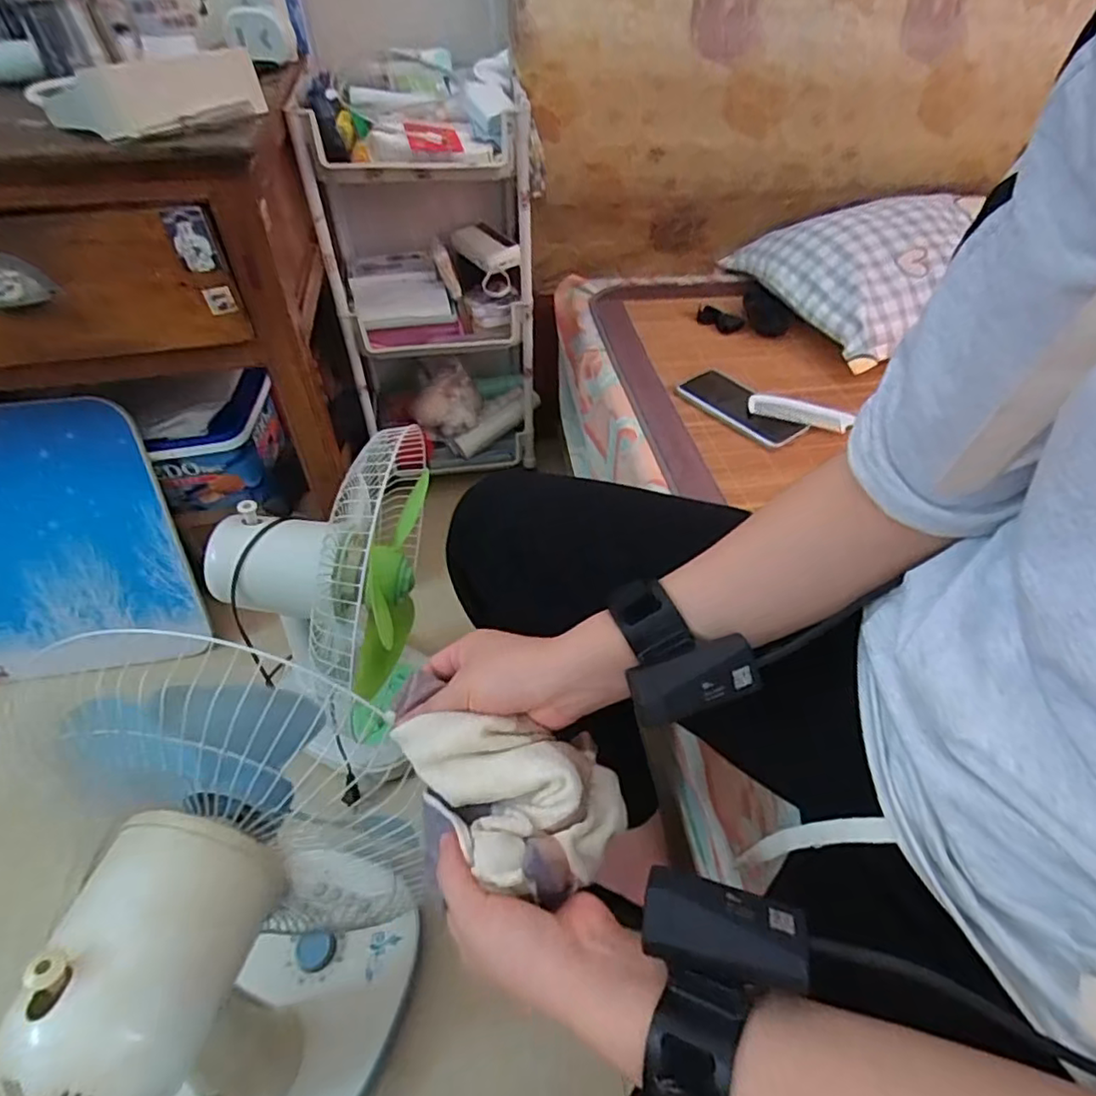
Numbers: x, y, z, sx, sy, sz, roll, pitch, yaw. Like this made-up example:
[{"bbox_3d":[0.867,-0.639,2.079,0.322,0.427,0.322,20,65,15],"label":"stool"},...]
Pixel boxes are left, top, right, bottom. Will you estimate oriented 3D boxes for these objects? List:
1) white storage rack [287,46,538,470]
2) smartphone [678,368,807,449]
[{"bbox_3d":[-0.187,-0.404,0.986,0.297,0.574,0.207,-15,49,-15],"label":"white storage rack"},{"bbox_3d":[0.251,-0.185,0.796,0.090,0.015,0.169,-29,54,-25],"label":"smartphone"}]

